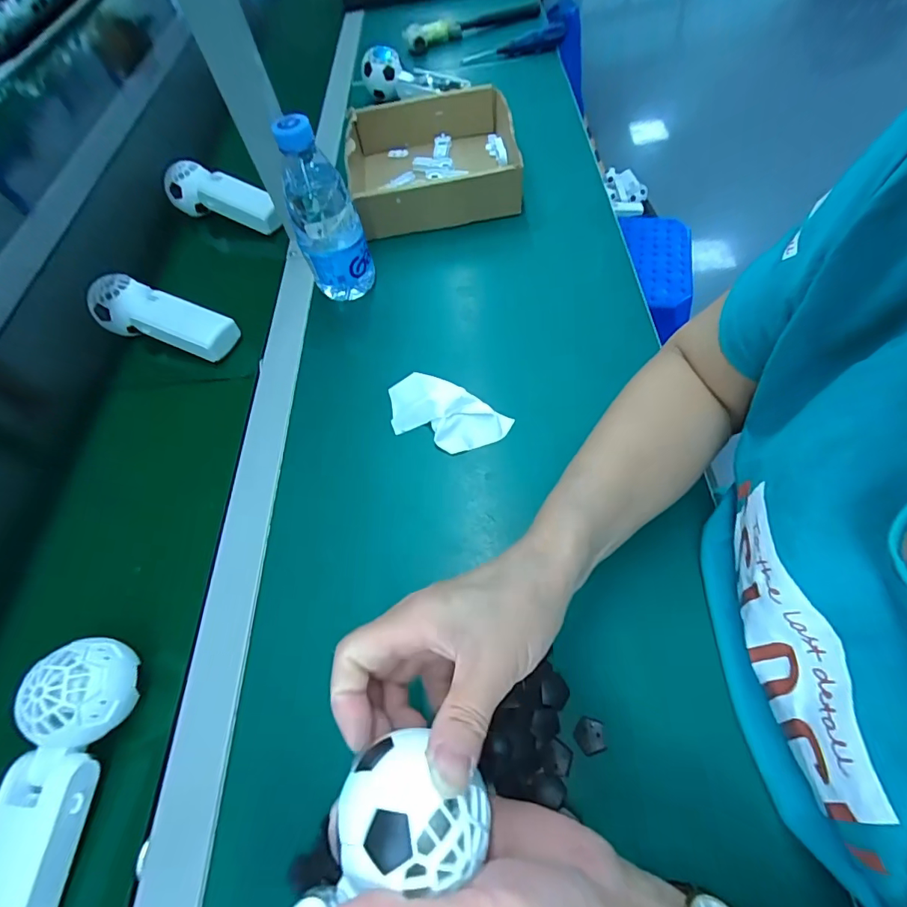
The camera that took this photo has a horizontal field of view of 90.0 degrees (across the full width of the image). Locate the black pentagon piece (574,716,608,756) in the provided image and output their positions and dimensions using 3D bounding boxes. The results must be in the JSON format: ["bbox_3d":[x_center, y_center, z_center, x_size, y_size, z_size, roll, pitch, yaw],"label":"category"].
[{"bbox_3d":[0.083,0.171,0.274,0.018,0.004,0.019,-2,61,3],"label":"black pentagon piece"}]

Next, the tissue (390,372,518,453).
[{"bbox_3d":[-0.008,-0.034,0.394,0.109,0.017,0.055,21,65,15],"label":"tissue"}]

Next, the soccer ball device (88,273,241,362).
[{"bbox_3d":[-0.303,-0.141,0.480,0.159,0.048,0.049,13,63,16],"label":"soccer ball device"}]

